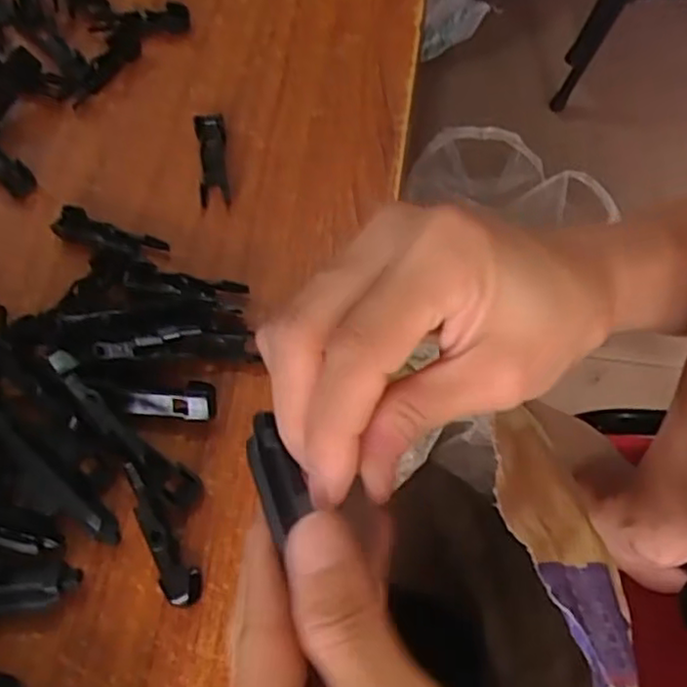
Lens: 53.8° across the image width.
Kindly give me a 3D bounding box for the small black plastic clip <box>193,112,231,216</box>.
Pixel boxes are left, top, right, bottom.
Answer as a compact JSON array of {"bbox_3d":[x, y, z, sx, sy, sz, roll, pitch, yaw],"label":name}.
[{"bbox_3d":[-0.065,-0.092,0.338,0.014,0.009,0.057,-8,62,-3],"label":"small black plastic clip"}]

